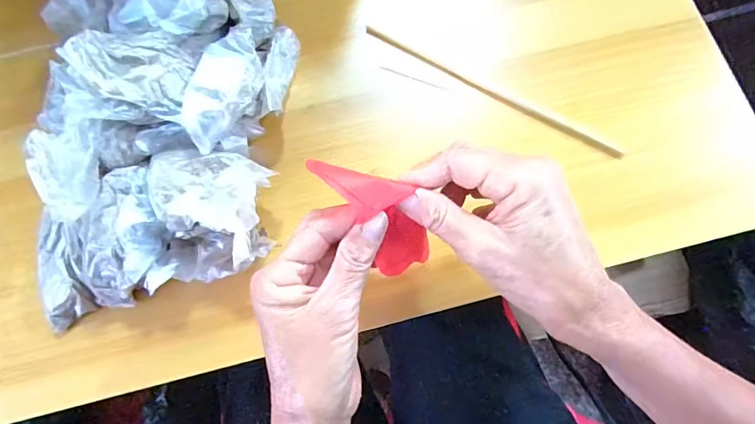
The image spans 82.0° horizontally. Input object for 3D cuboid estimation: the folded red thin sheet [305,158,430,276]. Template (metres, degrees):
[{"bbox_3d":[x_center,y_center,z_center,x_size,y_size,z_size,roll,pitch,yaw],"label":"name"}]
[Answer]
[{"bbox_3d":[-0.001,0.001,0.251,0.039,0.086,0.032,-44,34,-9],"label":"folded red thin sheet"}]

